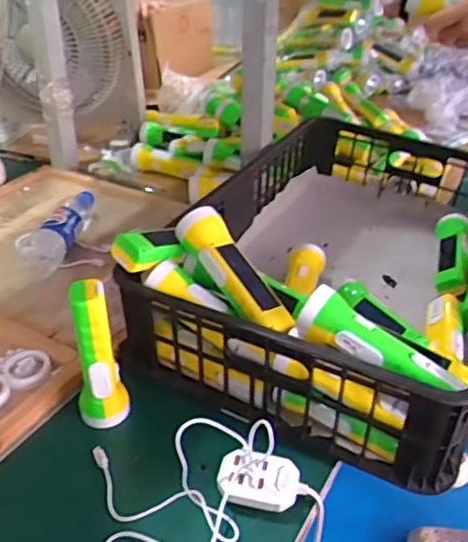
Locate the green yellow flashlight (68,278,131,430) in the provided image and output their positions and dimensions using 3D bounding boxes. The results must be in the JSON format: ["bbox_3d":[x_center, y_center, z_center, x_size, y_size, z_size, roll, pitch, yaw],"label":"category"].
[{"bbox_3d":[-0.143,0.089,0.599,0.049,0.163,0.043,-11,35,-16],"label":"green yellow flashlight"}]

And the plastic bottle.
[{"bbox_3d":[-0.290,-0.066,0.934,0.073,0.053,0.239,3,33,5],"label":"plastic bottle"}]

